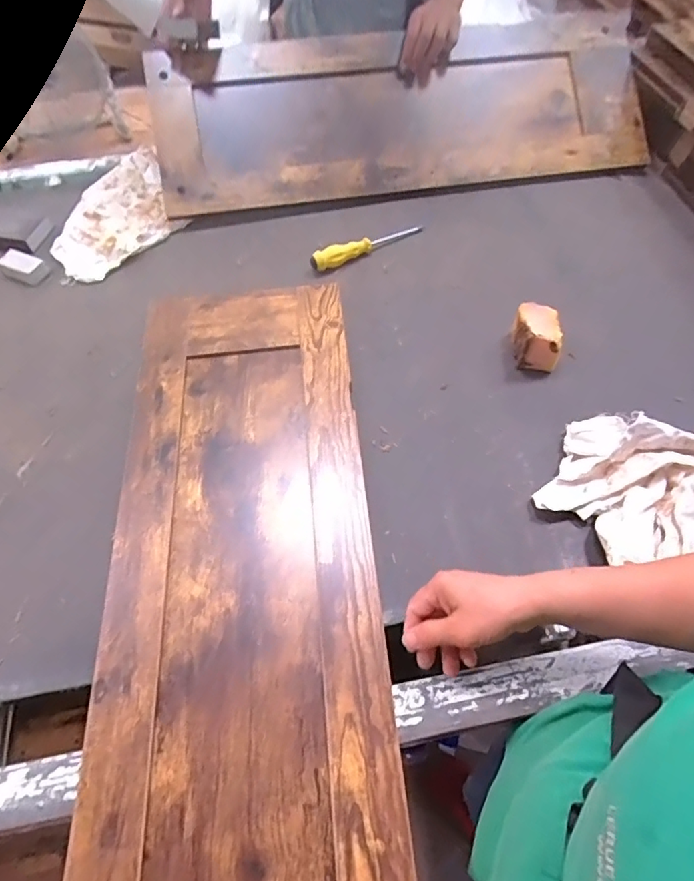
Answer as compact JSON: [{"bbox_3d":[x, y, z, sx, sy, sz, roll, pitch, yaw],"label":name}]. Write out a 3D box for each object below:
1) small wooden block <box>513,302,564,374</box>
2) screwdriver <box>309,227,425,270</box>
[{"bbox_3d":[0.237,-0.130,0.631,0.048,0.049,0.070,4,60,4],"label":"small wooden block"},{"bbox_3d":[0.032,-0.303,0.764,0.184,0.026,0.023,-26,62,-13],"label":"screwdriver"}]

